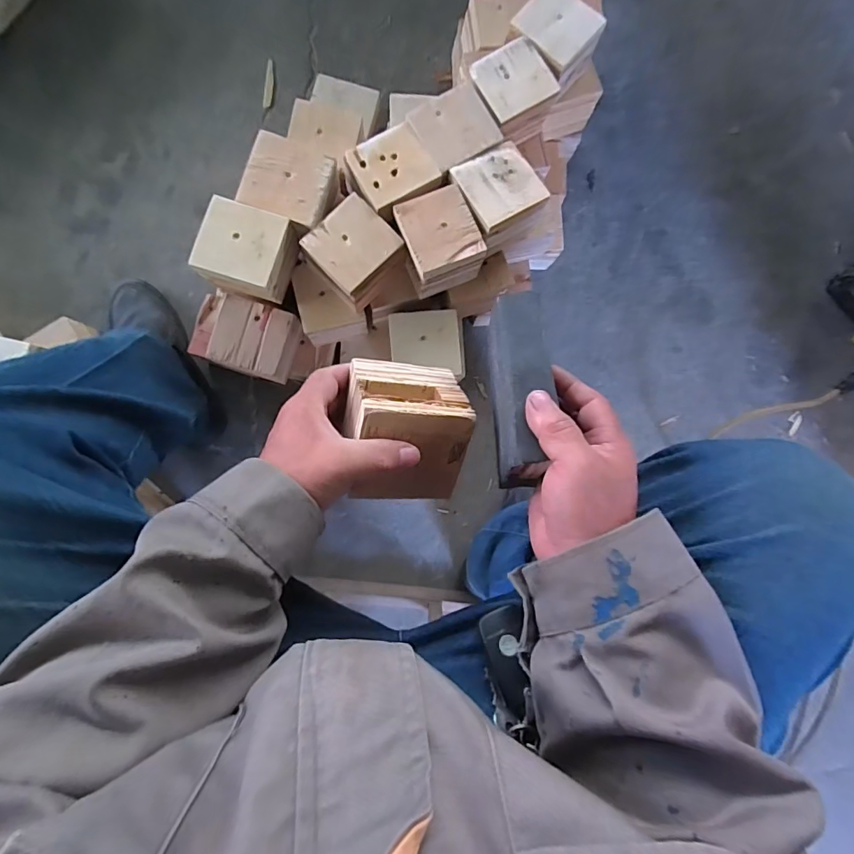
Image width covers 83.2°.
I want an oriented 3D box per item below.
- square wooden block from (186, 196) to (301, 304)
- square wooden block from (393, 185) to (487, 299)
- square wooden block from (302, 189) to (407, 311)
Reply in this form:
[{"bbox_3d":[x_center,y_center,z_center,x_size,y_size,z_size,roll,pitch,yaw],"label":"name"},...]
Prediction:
[{"bbox_3d":[-0.224,-0.215,0.598,0.104,0.073,0.102,20,84,-2],"label":"square wooden block"},{"bbox_3d":[0.013,-0.234,0.613,0.087,0.067,0.100,-25,87,-6],"label":"square wooden block"},{"bbox_3d":[-0.092,-0.216,0.610,0.101,0.066,0.097,-42,89,-6],"label":"square wooden block"}]

